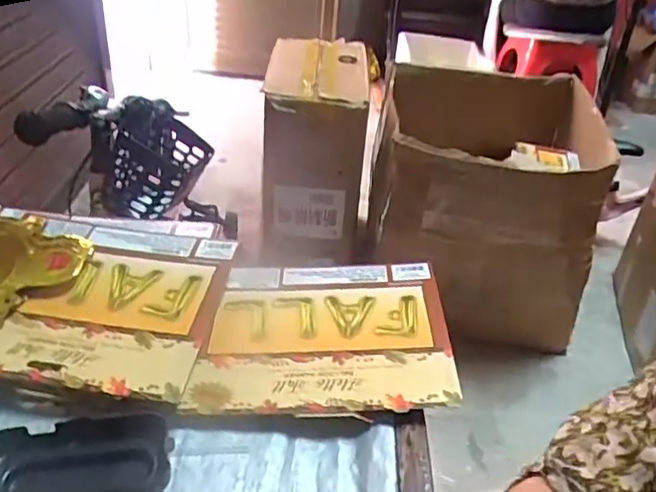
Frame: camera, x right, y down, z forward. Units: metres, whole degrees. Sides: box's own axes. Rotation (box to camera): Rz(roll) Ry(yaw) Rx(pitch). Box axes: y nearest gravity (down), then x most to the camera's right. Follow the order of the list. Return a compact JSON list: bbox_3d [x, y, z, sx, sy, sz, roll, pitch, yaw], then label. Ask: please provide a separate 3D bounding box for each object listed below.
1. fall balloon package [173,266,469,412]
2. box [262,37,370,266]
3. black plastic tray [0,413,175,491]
[{"bbox_3d":[-0.003,0.063,0.464,0.183,0.010,0.158,-3,35,2],"label":"fall balloon package"},{"bbox_3d":[-0.031,-0.277,1.674,0.252,0.516,0.453,6,34,1],"label":"box"},{"bbox_3d":[-0.154,0.137,0.364,0.110,0.015,0.061,-2,61,-13],"label":"black plastic tray"}]

